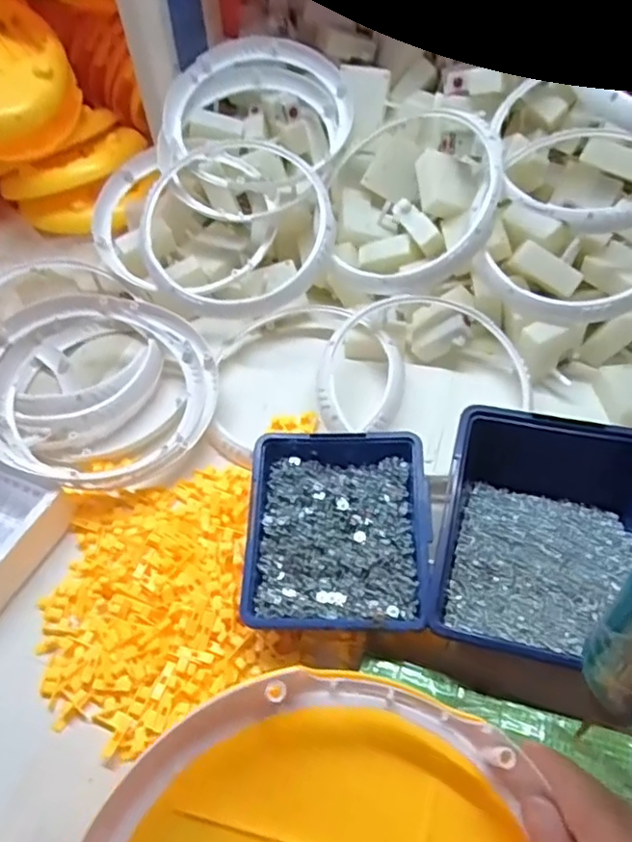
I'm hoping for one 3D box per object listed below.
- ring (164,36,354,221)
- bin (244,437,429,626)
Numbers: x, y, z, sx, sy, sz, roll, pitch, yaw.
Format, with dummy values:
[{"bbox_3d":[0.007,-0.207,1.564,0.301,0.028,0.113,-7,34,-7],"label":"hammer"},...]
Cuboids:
[{"bbox_3d":[-0.062,-0.293,0.627,0.183,0.030,0.208,19,79,7],"label":"ring"},{"bbox_3d":[0.016,0.079,0.436,0.120,0.057,0.136,0,50,6],"label":"bin"}]

